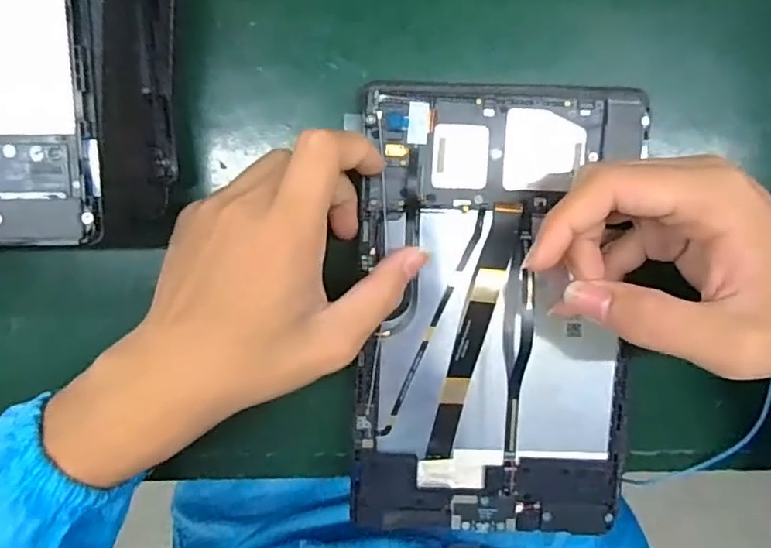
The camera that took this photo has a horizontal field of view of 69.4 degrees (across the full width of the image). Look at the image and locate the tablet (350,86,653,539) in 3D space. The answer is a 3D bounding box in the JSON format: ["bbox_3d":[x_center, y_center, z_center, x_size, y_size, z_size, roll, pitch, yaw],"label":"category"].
[{"bbox_3d":[0.060,0.023,0.307,0.146,0.015,0.243,1,97,-2],"label":"tablet"}]

